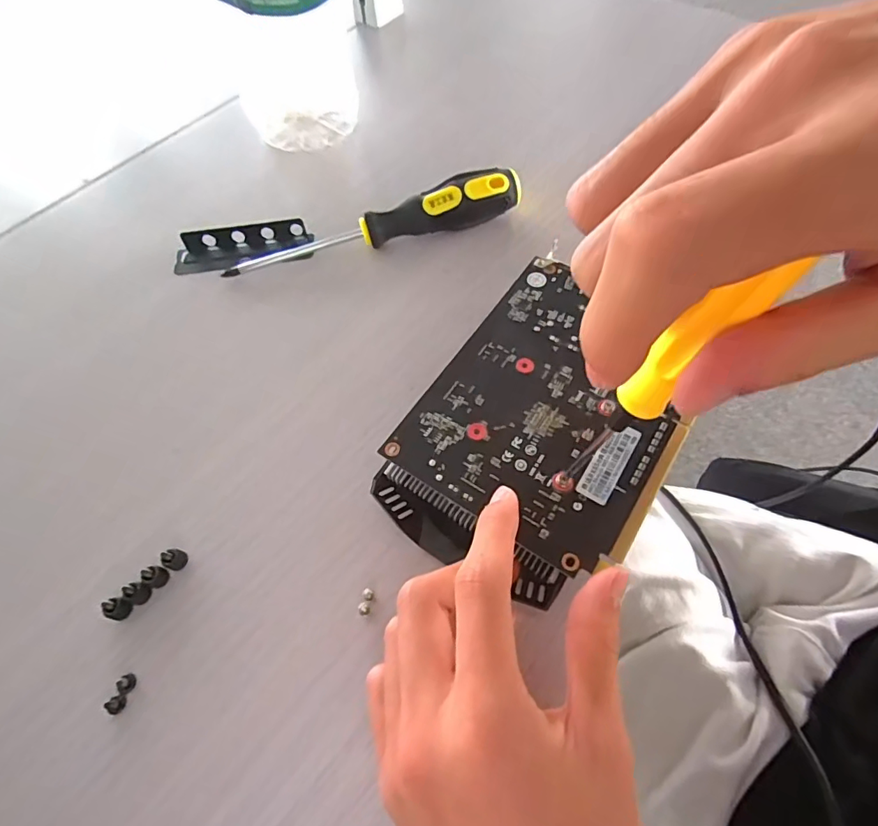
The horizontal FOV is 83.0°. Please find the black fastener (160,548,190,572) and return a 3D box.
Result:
[{"bbox_3d":[-0.124,0.068,0.232,0.007,0.011,0.009,20,62,13],"label":"black fastener"}]

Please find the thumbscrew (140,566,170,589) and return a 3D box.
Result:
[{"bbox_3d":[-0.130,0.075,0.228,0.007,0.011,0.007,-23,62,-11],"label":"thumbscrew"}]

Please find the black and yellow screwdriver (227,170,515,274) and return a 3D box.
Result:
[{"bbox_3d":[-0.042,-0.123,0.326,0.195,0.035,0.025,-14,60,-6],"label":"black and yellow screwdriver"}]

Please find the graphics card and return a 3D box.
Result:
[{"bbox_3d":[0.052,0.006,0.242,0.108,0.035,0.151,30,65,18],"label":"graphics card"}]

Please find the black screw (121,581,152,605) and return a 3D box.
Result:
[{"bbox_3d":[-0.137,0.082,0.225,0.008,0.012,0.009,21,63,13],"label":"black screw"}]

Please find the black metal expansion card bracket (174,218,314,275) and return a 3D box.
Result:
[{"bbox_3d":[-0.134,-0.113,0.339,0.092,0.017,0.032,-7,60,-2],"label":"black metal expansion card bracket"}]

